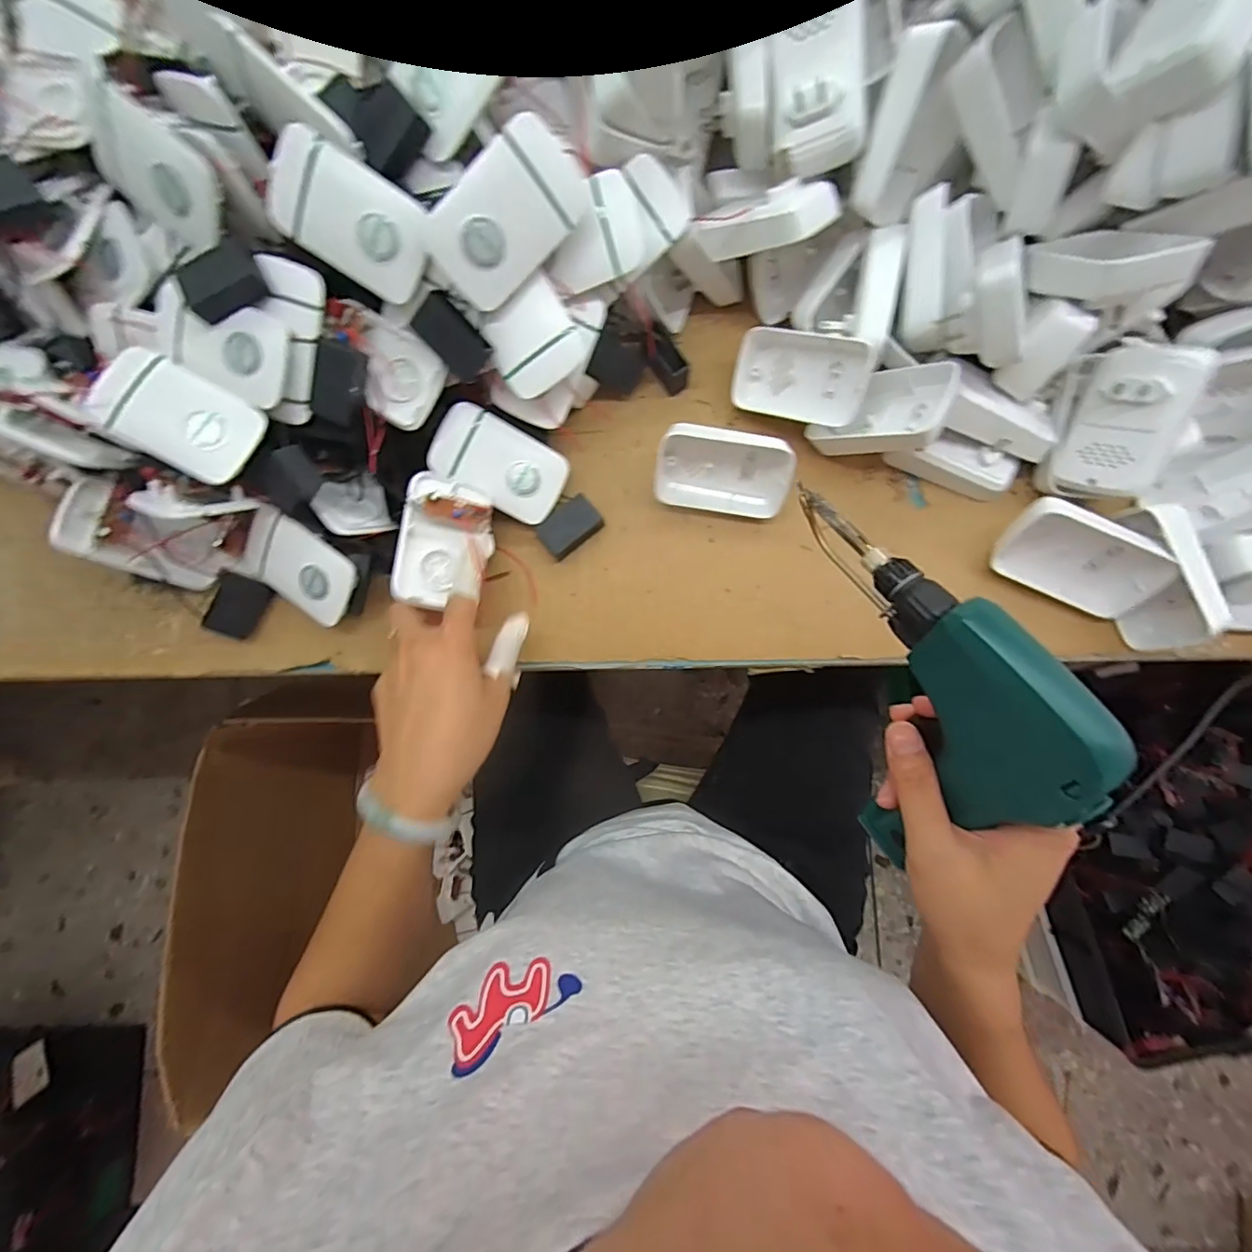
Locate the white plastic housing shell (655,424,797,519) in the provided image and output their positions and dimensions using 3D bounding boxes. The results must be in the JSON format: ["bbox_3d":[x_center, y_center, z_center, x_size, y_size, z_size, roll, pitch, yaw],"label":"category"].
[{"bbox_3d":[0.073,-0.117,0.402,0.097,0.030,0.058,11,111,7],"label":"white plastic housing shell"}]

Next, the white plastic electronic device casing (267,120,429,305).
[{"bbox_3d":[-0.172,-0.256,0.334,0.097,0.019,0.060,27,118,-4],"label":"white plastic electronic device casing"}]

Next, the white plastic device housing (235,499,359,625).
[{"bbox_3d":[-0.250,-0.044,0.404,0.100,0.013,0.066,35,112,10],"label":"white plastic device housing"}]

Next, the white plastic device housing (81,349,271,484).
[{"bbox_3d":[-0.296,-0.138,0.348,0.097,0.026,0.060,28,85,6],"label":"white plastic device housing"}]

